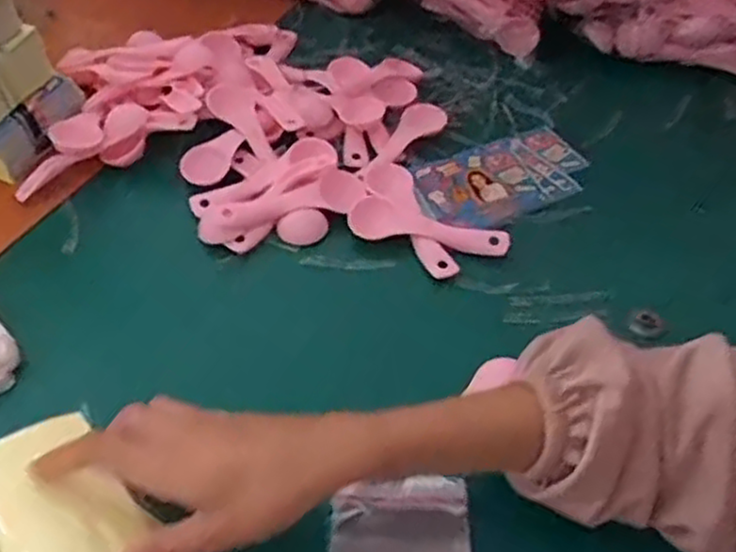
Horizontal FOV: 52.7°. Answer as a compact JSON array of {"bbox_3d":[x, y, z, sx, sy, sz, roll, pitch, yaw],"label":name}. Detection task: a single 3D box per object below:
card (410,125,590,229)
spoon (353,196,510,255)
[{"bbox_3d":[0.103,-0.078,0.579,0.149,0.008,0.084,-22,53,-22],"label":"card"},{"bbox_3d":[0.043,-0.034,0.530,0.113,0.009,0.031,15,49,9],"label":"spoon"}]

